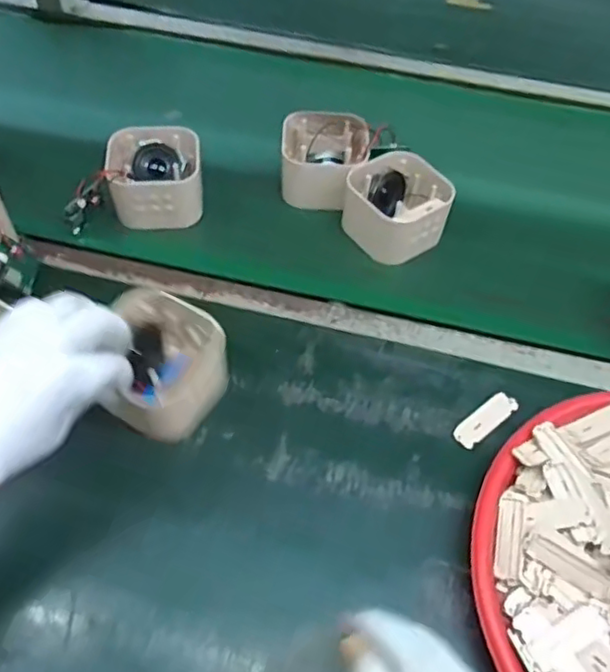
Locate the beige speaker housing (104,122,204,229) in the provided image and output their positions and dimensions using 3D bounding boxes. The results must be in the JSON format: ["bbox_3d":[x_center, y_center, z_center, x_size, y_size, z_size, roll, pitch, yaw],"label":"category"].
[{"bbox_3d":[-0.148,-0.158,0.626,0.092,0.066,0.085,-9,56,-8],"label":"beige speaker housing"}]

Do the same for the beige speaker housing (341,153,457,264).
[{"bbox_3d":[0.092,-0.127,0.610,0.089,0.055,0.089,-31,62,-23],"label":"beige speaker housing"}]

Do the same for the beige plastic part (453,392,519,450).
[{"bbox_3d":[0.146,0.067,0.499,0.061,0.004,0.021,-32,62,-24],"label":"beige plastic part"}]

